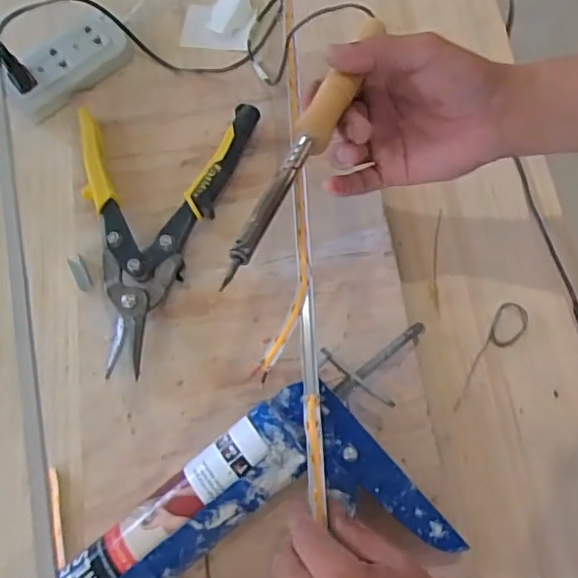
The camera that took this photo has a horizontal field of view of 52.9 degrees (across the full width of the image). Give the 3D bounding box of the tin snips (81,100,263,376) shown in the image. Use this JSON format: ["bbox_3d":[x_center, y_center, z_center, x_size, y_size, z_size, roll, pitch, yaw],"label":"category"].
[{"bbox_3d":[-0.130,-0.067,0.472,0.133,0.027,0.229,21,76,11],"label":"tin snips"}]

